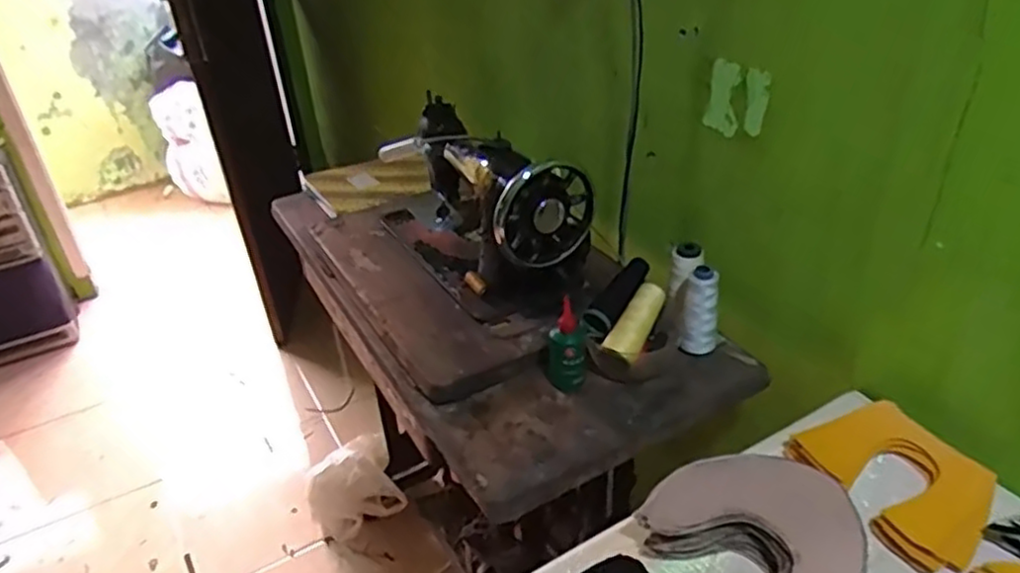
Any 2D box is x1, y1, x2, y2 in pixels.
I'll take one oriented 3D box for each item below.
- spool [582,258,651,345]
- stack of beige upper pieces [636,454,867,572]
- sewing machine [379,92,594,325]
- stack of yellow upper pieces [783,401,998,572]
[{"bbox_3d":[0.133,0.011,0.874,0.034,0.031,0.131,21,56,33],"label":"spool"},{"bbox_3d":[0.226,0.219,0.614,0.170,0.042,0.174,-21,36,-25],"label":"stack of beige upper pieces"},{"bbox_3d":[-0.047,-0.131,1.025,0.174,0.203,0.376,-19,36,-23],"label":"sewing machine"},{"bbox_3d":[0.374,0.181,0.681,0.134,0.033,0.163,-20,36,-24],"label":"stack of yellow upper pieces"}]

